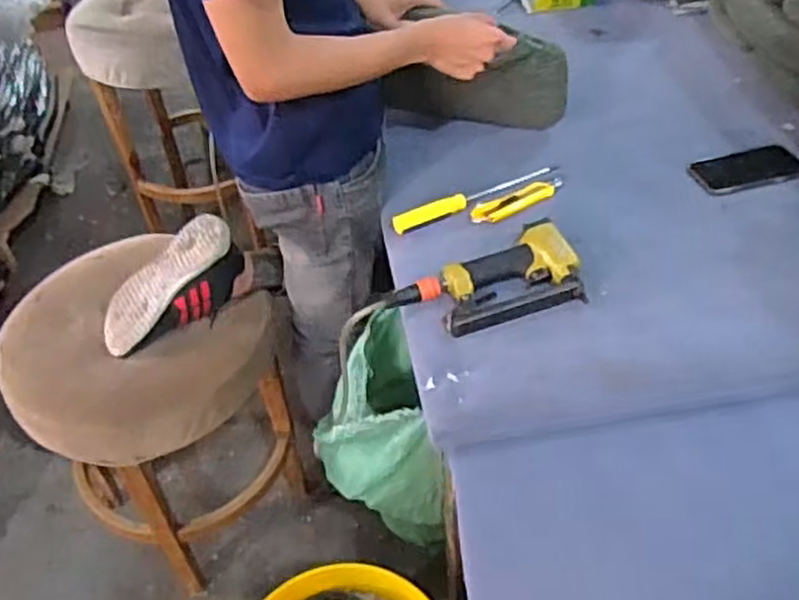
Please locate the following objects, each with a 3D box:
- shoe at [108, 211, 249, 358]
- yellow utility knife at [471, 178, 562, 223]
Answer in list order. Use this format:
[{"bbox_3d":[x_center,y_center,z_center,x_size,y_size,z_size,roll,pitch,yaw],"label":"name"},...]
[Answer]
[{"bbox_3d":[-0.369,-0.015,1.226,0.273,0.135,0.090,-41,51,0],"label":"shoe"},{"bbox_3d":[0.179,-0.149,1.100,0.160,0.018,0.031,-22,47,-17],"label":"yellow utility knife"}]

